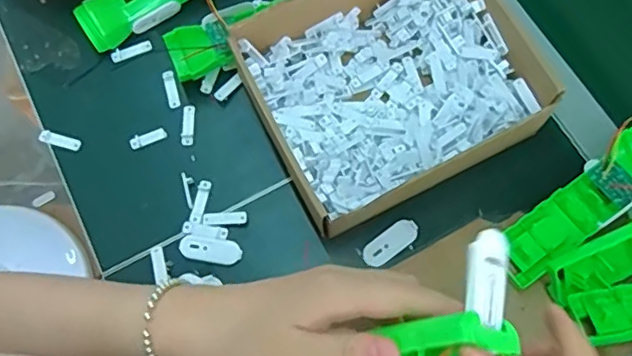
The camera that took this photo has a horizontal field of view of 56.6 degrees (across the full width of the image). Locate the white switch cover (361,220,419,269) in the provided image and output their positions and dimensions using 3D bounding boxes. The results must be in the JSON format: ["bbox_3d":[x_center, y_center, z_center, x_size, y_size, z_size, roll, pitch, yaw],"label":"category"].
[{"bbox_3d":[0.061,0.052,0.475,0.050,0.004,0.021,-34,73,-11],"label":"white switch cover"}]

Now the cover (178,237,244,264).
[{"bbox_3d":[-0.086,0.058,0.474,0.051,0.004,0.019,9,70,5],"label":"cover"}]

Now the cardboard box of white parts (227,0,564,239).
[{"bbox_3d":[0.064,-0.082,0.488,0.222,0.069,0.186,-26,71,-8],"label":"cardboard box of white parts"}]

